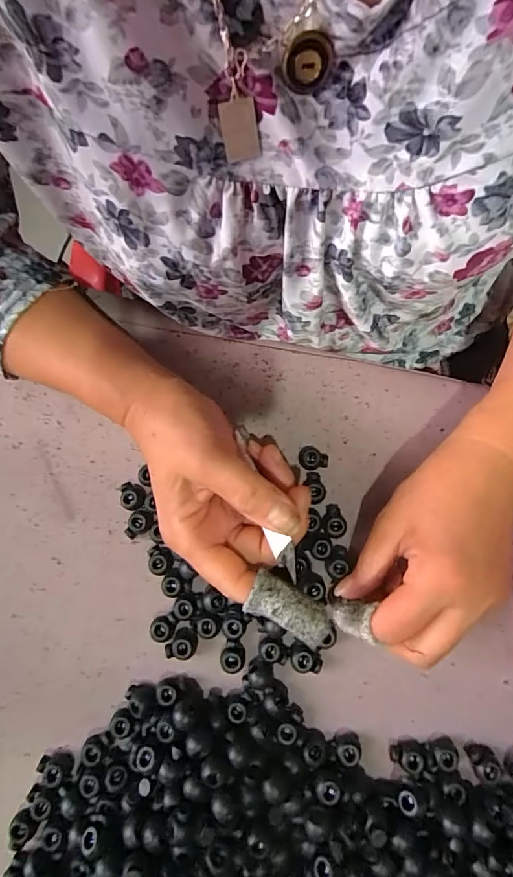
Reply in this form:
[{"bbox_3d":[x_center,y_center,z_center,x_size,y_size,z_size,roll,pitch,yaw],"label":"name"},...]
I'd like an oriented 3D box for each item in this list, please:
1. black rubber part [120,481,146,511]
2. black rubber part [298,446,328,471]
[{"bbox_3d":[-0.085,0.040,0.291,0.014,0.013,0.019,-8,80,-1],"label":"black rubber part"},{"bbox_3d":[0.039,0.014,0.292,0.020,0.010,0.015,5,80,2],"label":"black rubber part"}]

